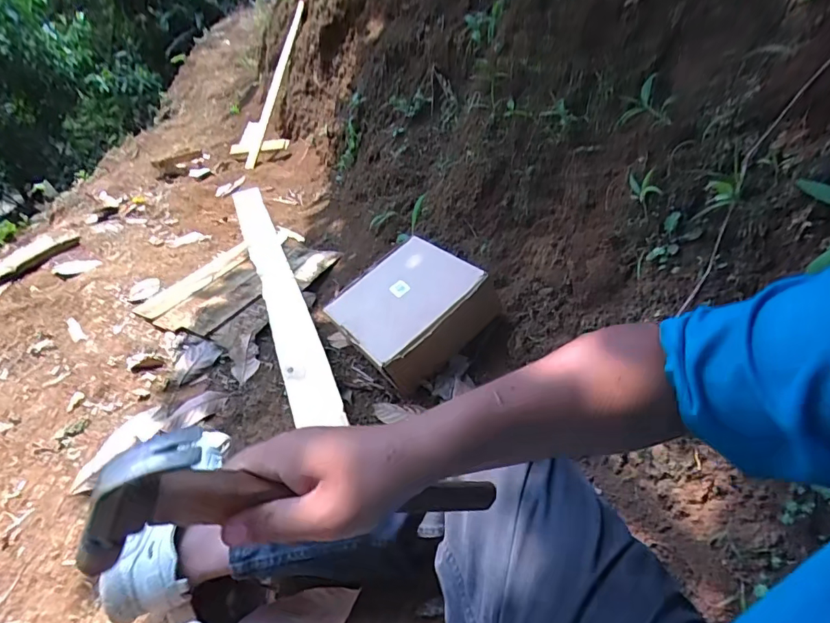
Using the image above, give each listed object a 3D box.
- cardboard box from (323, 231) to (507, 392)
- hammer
[{"bbox_3d":[-0.008,-0.016,0.994,0.282,0.105,0.263,-43,45,-15],"label":"cardboard box"},{"bbox_3d":[-0.054,0.128,0.330,0.278,0.086,0.020,15,19,-33],"label":"hammer"}]

